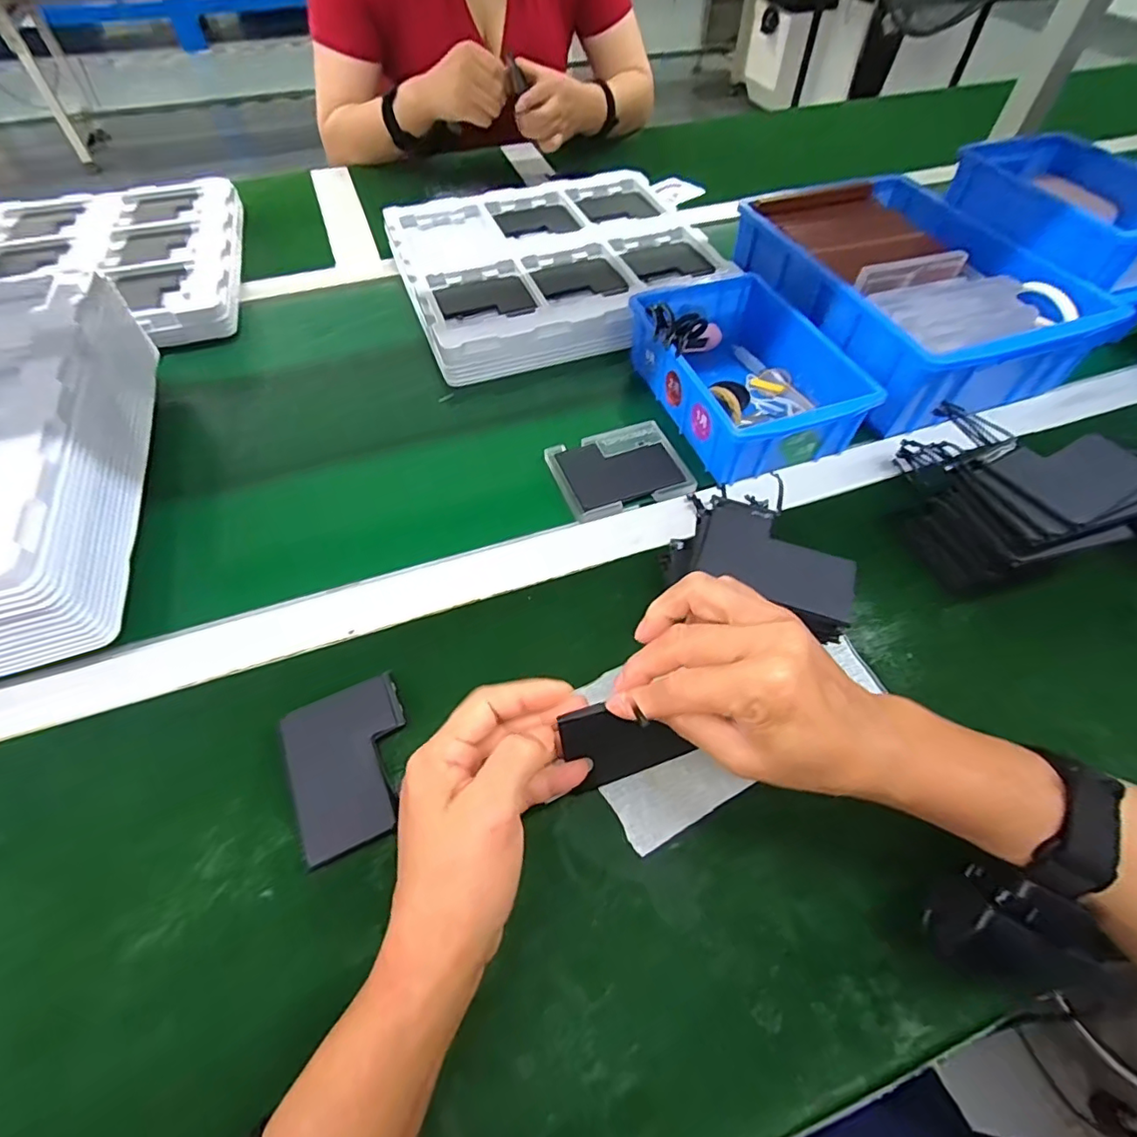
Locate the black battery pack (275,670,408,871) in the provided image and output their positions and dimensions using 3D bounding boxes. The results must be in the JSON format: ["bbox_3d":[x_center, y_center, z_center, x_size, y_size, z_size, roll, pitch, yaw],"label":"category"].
[{"bbox_3d":[-0.121,0.107,0.313,0.065,0.009,0.088,-22,58,-16],"label":"black battery pack"}]

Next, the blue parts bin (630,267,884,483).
[{"bbox_3d":[0.147,-0.170,0.482,0.135,0.061,0.197,-18,57,-13],"label":"blue parts bin"}]

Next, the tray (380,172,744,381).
[{"bbox_3d":[-0.004,-0.331,0.614,0.345,0.051,0.302,-15,59,-13],"label":"tray"}]

